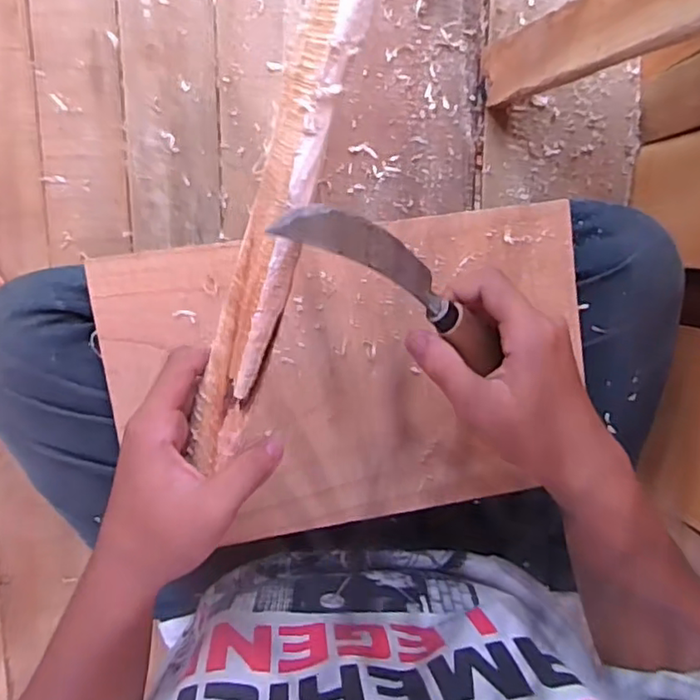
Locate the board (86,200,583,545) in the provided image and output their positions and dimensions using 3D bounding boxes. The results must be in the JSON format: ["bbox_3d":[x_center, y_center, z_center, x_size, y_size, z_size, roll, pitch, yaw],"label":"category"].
[{"bbox_3d":[0.005,0.018,0.430,0.323,0.015,0.201,-8,96,-6],"label":"board"}]

